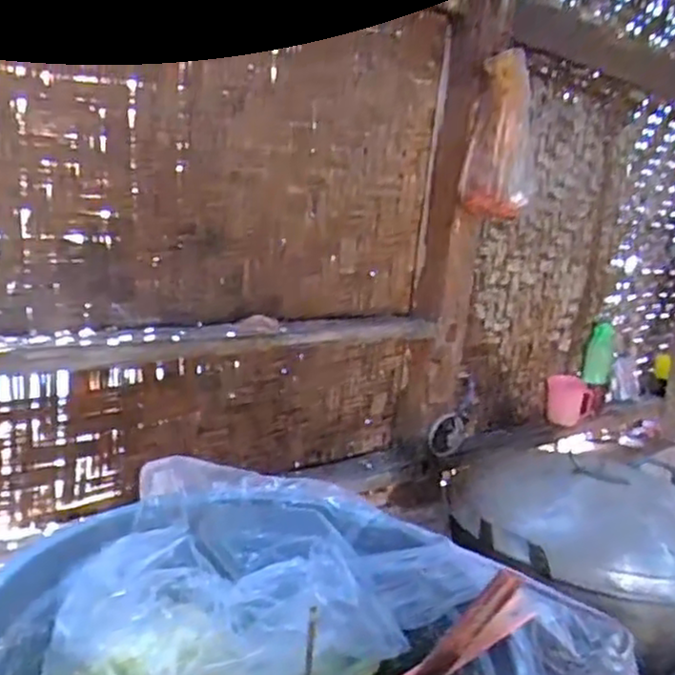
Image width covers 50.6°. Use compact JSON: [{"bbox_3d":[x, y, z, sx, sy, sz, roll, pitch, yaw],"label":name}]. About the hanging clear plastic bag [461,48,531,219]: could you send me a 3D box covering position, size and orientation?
[{"bbox_3d":[0.288,-0.350,1.249,0.093,0.263,0.100,5,13,-7],"label":"hanging clear plastic bag"}]

